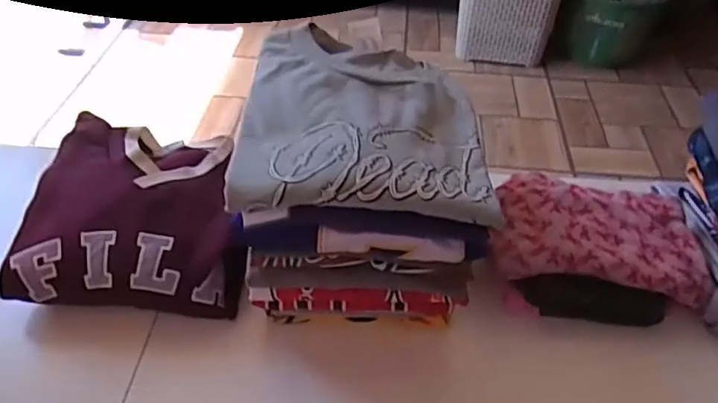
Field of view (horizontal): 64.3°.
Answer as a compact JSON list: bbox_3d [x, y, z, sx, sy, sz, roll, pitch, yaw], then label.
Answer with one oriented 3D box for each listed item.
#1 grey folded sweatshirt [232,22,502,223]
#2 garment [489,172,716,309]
[{"bbox_3d":[0.003,-0.087,0.563,0.231,0.036,0.254,1,43,0],"label":"grey folded sweatshirt"},{"bbox_3d":[0.273,0.037,0.652,0.235,0.047,0.138,7,44,6],"label":"garment"}]

